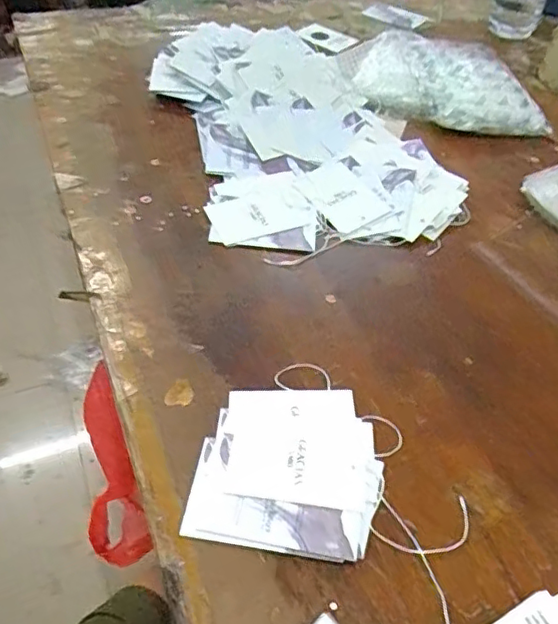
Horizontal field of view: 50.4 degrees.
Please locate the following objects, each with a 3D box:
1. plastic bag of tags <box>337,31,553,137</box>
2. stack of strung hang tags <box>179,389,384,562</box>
[{"bbox_3d":[0.210,-0.307,0.786,0.301,0.054,0.183,22,48,16],"label":"plastic bag of tags"},{"bbox_3d":[0.008,0.101,0.401,0.119,0.007,0.123,8,46,4],"label":"stack of strung hang tags"}]

